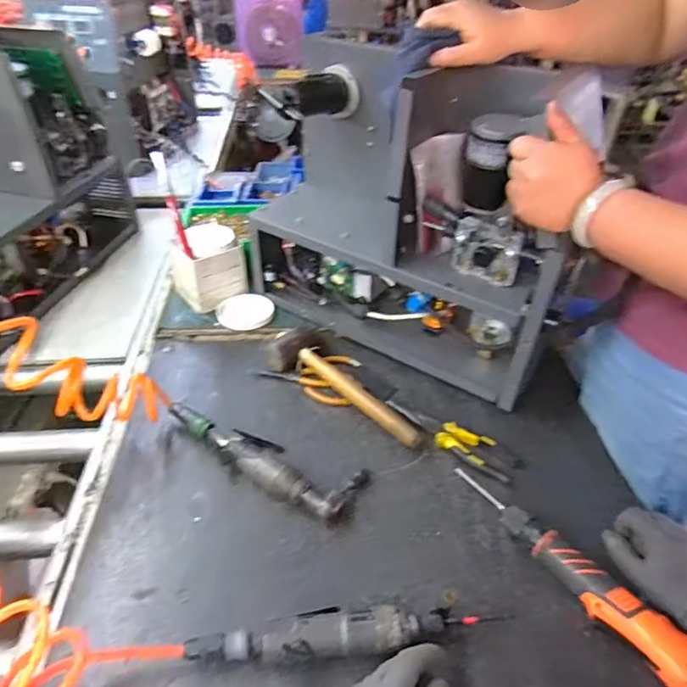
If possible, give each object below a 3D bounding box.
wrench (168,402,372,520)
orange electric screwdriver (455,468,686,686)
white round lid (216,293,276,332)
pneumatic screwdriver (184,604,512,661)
[{"bbox_3d":[-0.122,0.153,0.675,0.300,0.037,0.091,17,42,17],"label":"wrench"},{"bbox_3d":[0.254,0.250,0.558,0.049,0.043,0.289,-25,47,-29],"label":"orange electric screwdriver"},{"bbox_3d":[-0.184,-0.059,0.929,0.105,0.018,0.105,1,39,-1],"label":"white round lid"},{"bbox_3d":[0.001,0.294,0.500,0.312,0.044,0.048,-3,40,-6],"label":"pneumatic screwdriver"}]

